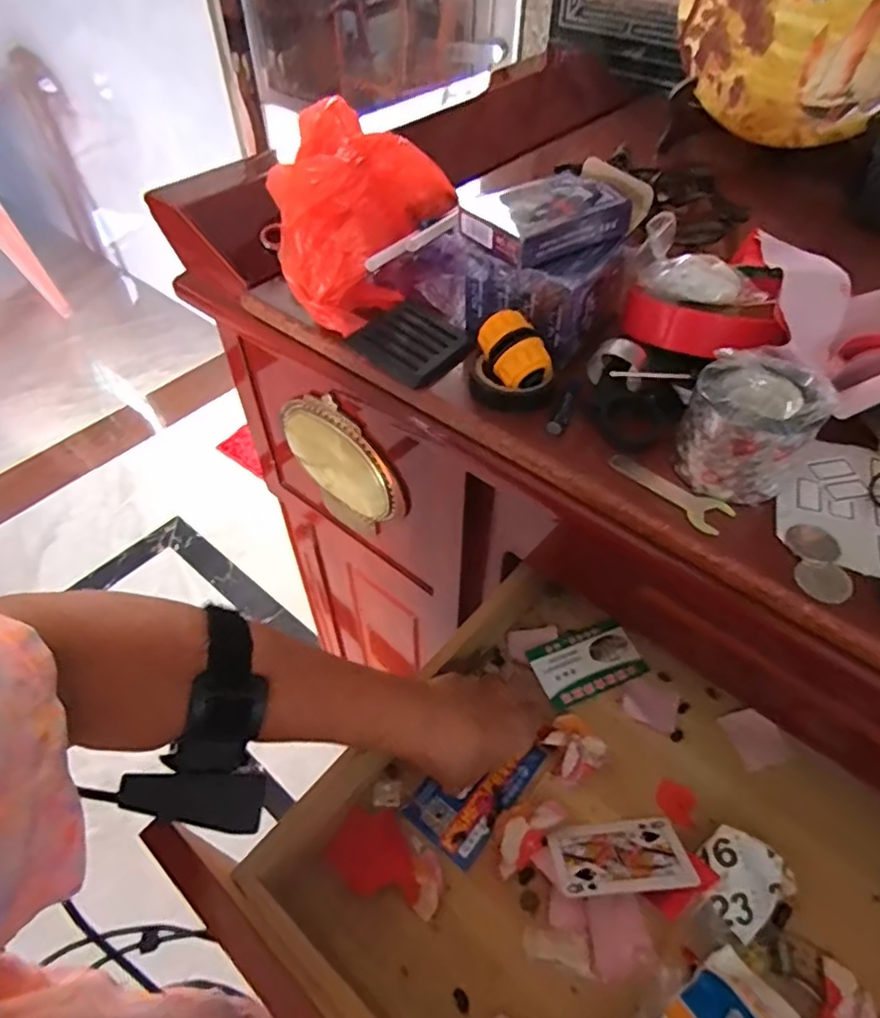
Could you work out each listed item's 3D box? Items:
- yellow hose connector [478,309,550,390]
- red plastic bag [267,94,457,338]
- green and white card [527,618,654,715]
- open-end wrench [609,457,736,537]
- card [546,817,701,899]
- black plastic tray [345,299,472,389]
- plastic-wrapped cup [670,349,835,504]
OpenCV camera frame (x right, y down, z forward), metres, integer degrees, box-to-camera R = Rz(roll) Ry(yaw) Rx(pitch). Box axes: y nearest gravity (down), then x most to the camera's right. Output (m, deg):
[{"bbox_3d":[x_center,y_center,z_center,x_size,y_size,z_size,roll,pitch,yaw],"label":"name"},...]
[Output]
[{"bbox_3d":[0.048,-0.093,0.362,0.032,0.030,0.043,9,52,-51],"label":"yellow hose connector"},{"bbox_3d":[-0.058,-0.202,0.416,0.084,0.093,0.144,15,51,13],"label":"red plastic bag"},{"bbox_3d":[0.121,0.126,0.502,0.087,0.005,0.053,-19,52,-16],"label":"green and white card"},{"bbox_3d":[0.121,-0.011,0.323,0.023,0.004,0.066,-36,58,-26],"label":"open-end wrench"},{"bbox_3d":[0.117,0.228,0.398,0.085,0.005,0.054,-6,17,1],"label":"card"},{"bbox_3d":[-0.017,-0.111,0.401,0.067,0.017,0.065,35,58,26],"label":"black plastic tray"},{"bbox_3d":[0.155,-0.041,0.307,0.058,0.062,0.047,30,56,23],"label":"plastic-wrapped cup"}]

